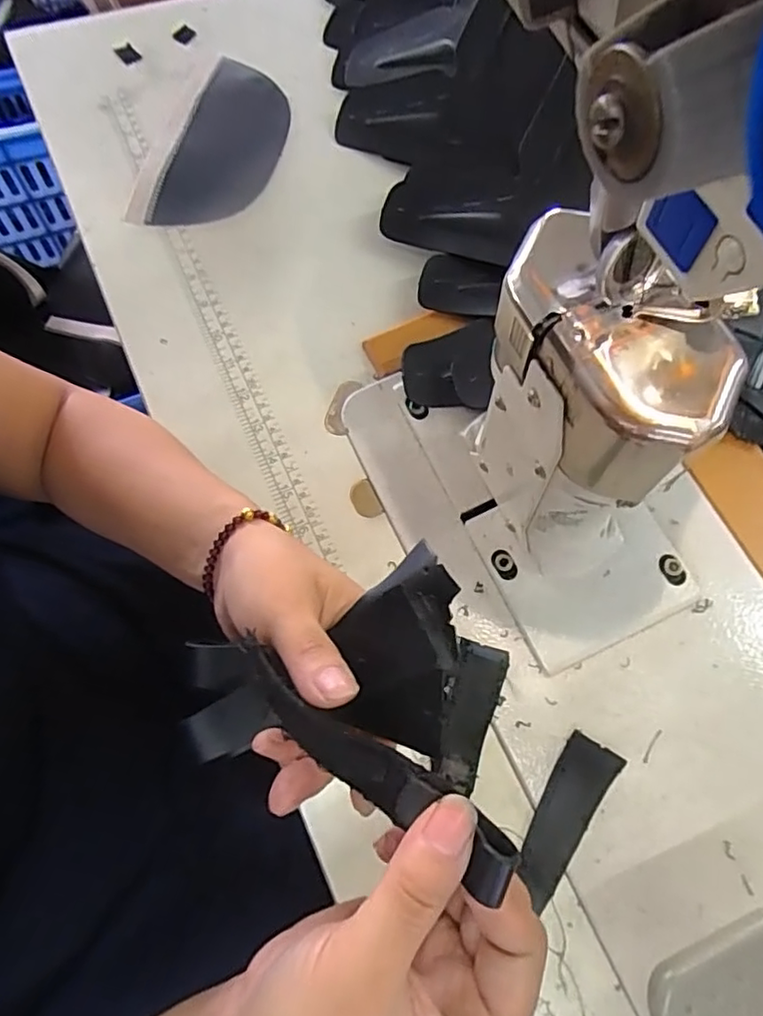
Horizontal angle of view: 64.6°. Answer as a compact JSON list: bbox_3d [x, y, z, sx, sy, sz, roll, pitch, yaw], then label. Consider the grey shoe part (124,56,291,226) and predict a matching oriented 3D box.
[{"bbox_3d":[-0.132,-0.291,0.479,0.093,0.020,0.178,12,71,6],"label":"grey shoe part"}]

